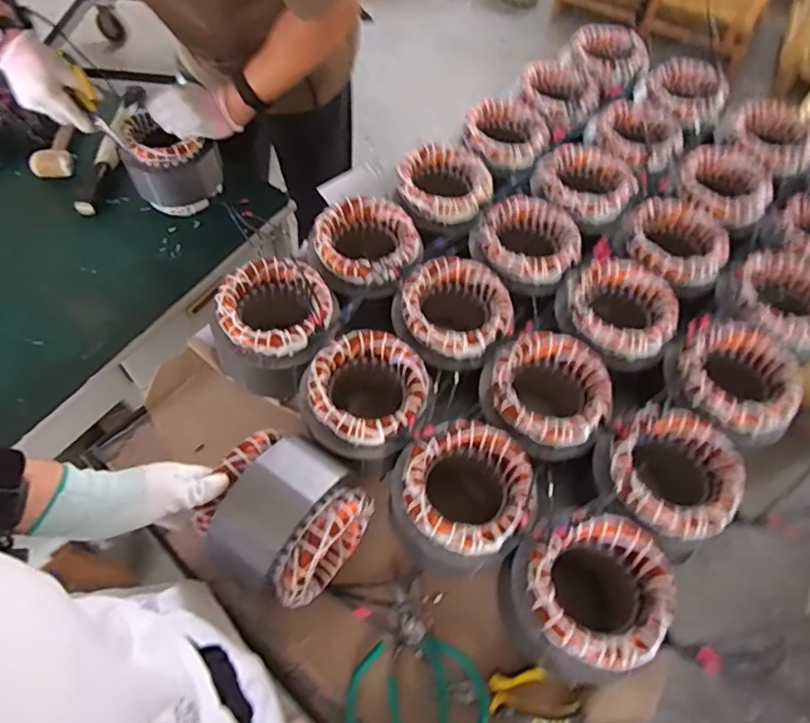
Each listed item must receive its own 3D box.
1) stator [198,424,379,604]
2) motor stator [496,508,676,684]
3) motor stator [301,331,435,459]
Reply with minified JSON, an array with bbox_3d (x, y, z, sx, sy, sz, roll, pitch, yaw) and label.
[{"bbox_3d":[-0.126,0.163,0.568,0.140,0.131,0.125,33,63,16],"label":"stator"},{"bbox_3d":[0.175,0.234,0.551,0.139,0.124,0.138,1,59,-2],"label":"motor stator"},{"bbox_3d":[-0.050,0.059,0.666,0.146,0.149,0.146,13,60,5],"label":"motor stator"}]

